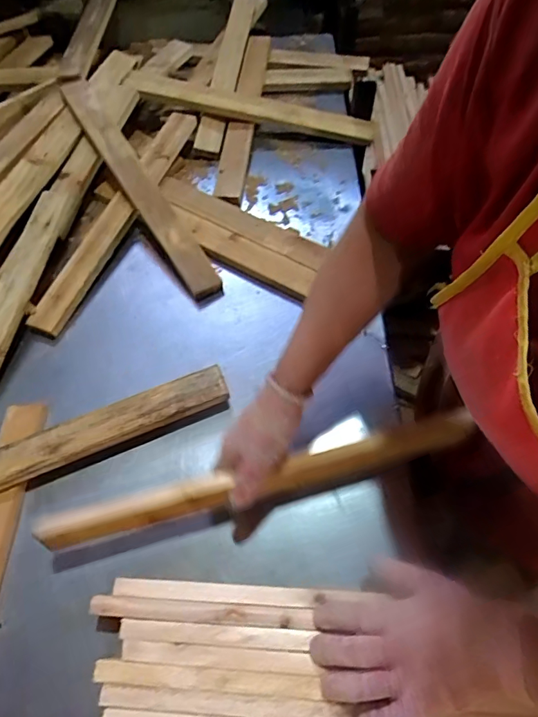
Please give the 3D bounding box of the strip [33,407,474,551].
[{"bbox_3d":[-0.002,0.135,0.510,0.491,0.033,0.034,-13,60,-7],"label":"strip"}]

